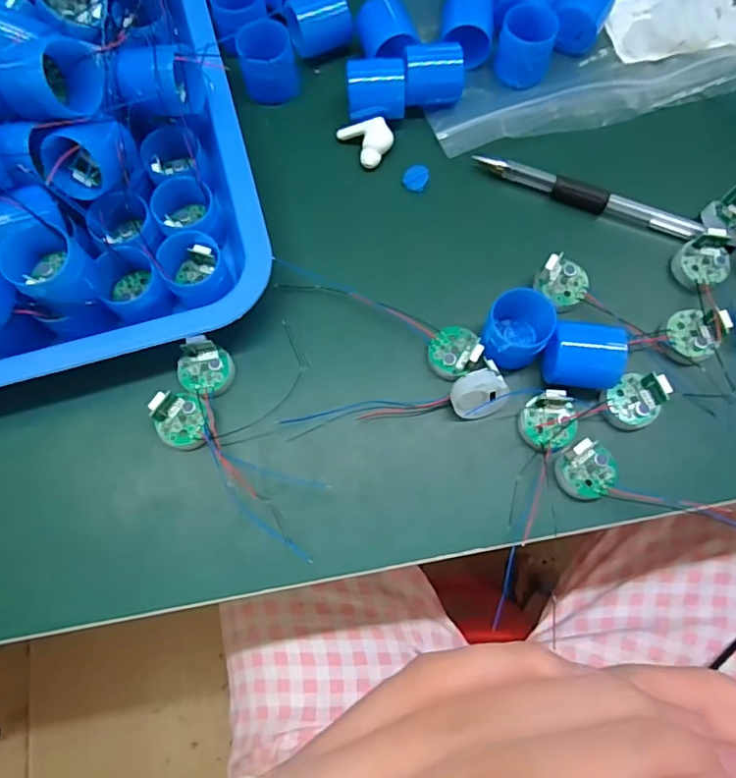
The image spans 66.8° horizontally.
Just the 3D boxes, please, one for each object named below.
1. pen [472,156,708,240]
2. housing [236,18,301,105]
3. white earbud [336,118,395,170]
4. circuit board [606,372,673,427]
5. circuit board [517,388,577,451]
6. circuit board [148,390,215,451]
[{"bbox_3d":[0.117,-0.103,0.294,0.120,0.006,0.012,19,75,6],"label":"pen"},{"bbox_3d":[-0.055,-0.180,0.308,0.030,0.031,0.026,-16,74,-4],"label":"housing"},{"bbox_3d":[0.000,-0.137,0.302,0.021,0.012,0.028,-37,77,-10],"label":"white earbud"},{"bbox_3d":[0.124,0.005,0.258,0.024,0.019,0.023,-32,76,-9],"label":"circuit board"},{"bbox_3d":[0.084,0.015,0.258,0.026,0.006,0.025,-30,76,-8],"label":"circuit board"},{"bbox_3d":[-0.085,0.014,0.255,0.026,0.010,0.024,5,74,2],"label":"circuit board"}]

